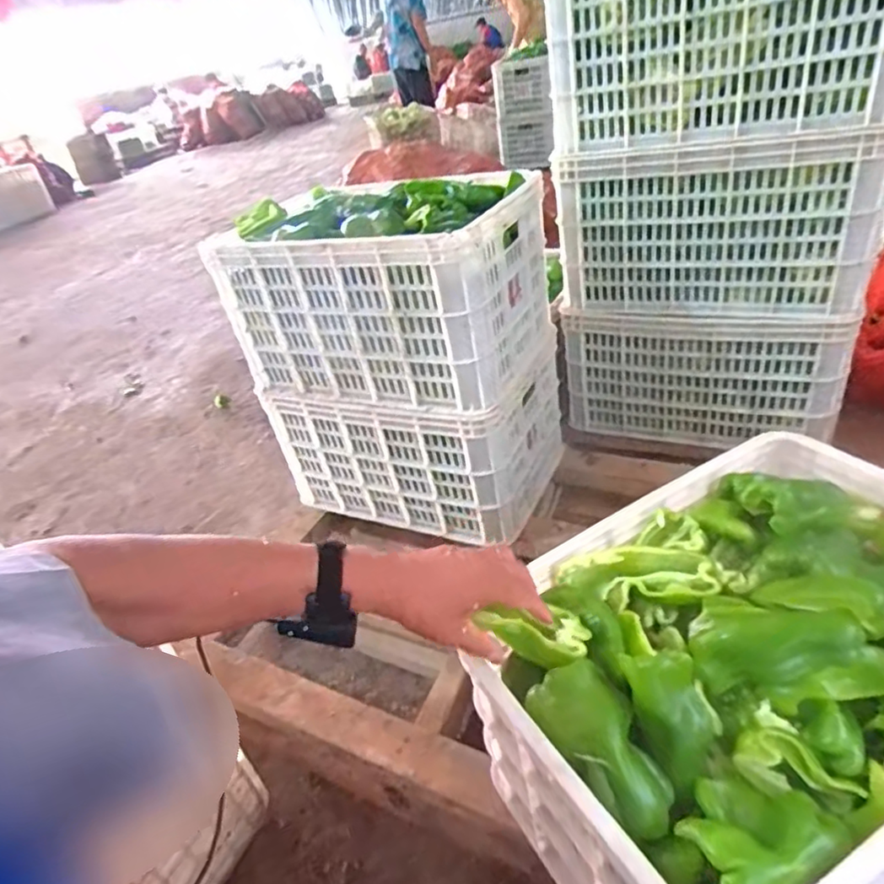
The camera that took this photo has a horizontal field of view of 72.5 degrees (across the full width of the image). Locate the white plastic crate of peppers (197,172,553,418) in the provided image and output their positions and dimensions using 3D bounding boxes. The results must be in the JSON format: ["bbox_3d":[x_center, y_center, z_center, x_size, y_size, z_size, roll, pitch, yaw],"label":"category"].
[{"bbox_3d":[-0.101,-0.273,1.089,0.502,0.289,0.307,9,39,28],"label":"white plastic crate of peppers"}]

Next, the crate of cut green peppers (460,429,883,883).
[{"bbox_3d":[0.323,0.250,0.636,0.517,0.296,0.374,-23,39,-21],"label":"crate of cut green peppers"}]

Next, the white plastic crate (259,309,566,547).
[{"bbox_3d":[-0.052,-0.025,1.240,0.515,0.288,0.308,6,38,24],"label":"white plastic crate"}]

